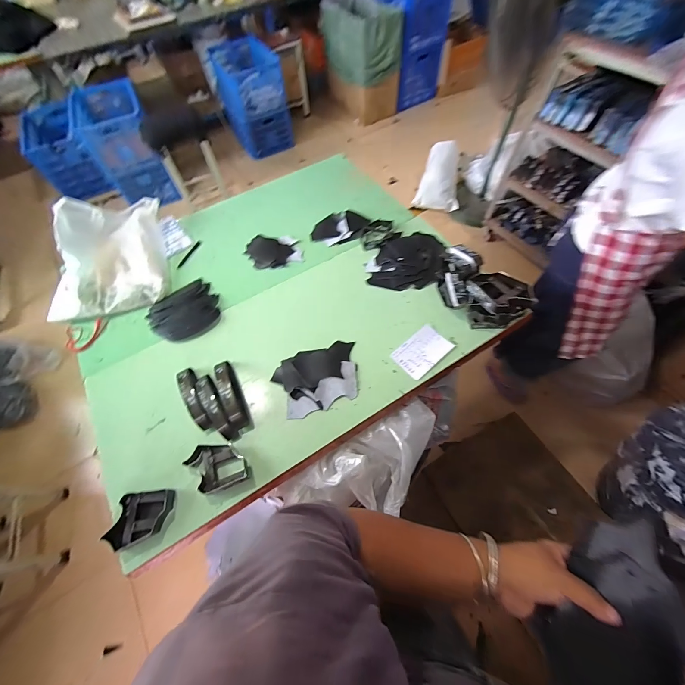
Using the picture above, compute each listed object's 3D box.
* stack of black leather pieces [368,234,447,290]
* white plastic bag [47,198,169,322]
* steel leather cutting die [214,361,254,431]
[{"bbox_3d":[0.216,-0.286,1.015,0.233,0.050,0.268,16,69,8],"label":"stack of black leather pieces"},{"bbox_3d":[-0.787,-0.295,1.026,0.335,0.139,0.433,-15,68,-4],"label":"white plastic bag"},{"bbox_3d":[-0.283,0.135,0.792,0.045,0.079,0.190,-23,69,-8],"label":"steel leather cutting die"}]

